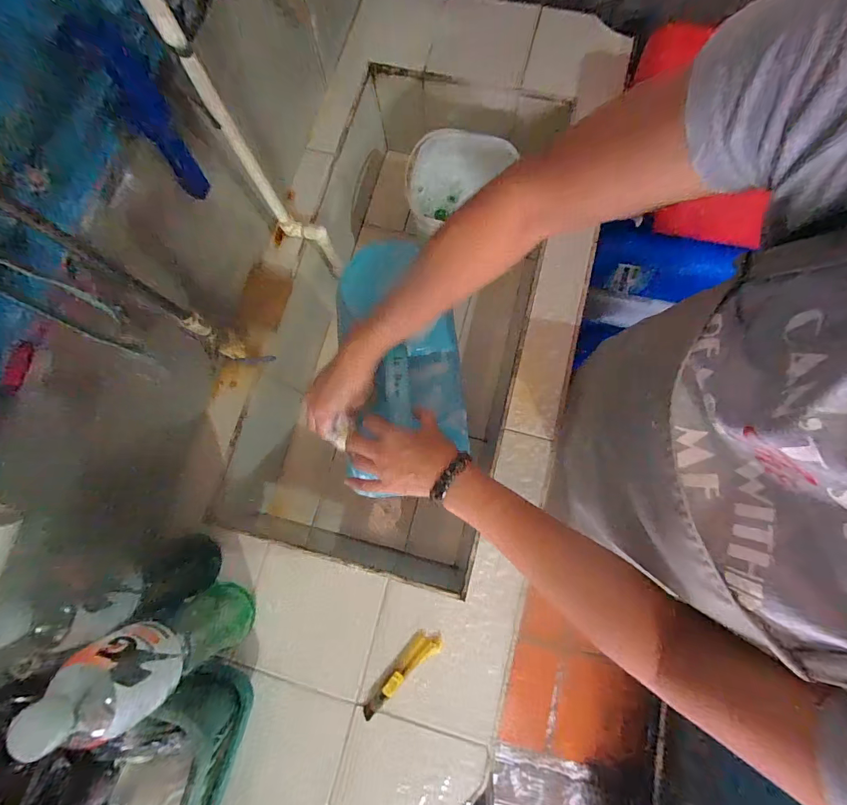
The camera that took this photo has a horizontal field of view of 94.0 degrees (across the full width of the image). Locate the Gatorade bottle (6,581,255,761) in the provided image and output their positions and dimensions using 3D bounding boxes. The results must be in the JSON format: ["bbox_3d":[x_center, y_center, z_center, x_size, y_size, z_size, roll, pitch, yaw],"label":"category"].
[{"bbox_3d":[-0.302,0.291,0.467,0.071,0.276,0.091,-28,79,-4],"label":"Gatorade bottle"}]

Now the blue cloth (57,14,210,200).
[{"bbox_3d":[-0.299,-0.315,0.443,0.051,0.189,0.024,-35,80,-5],"label":"blue cloth"}]

